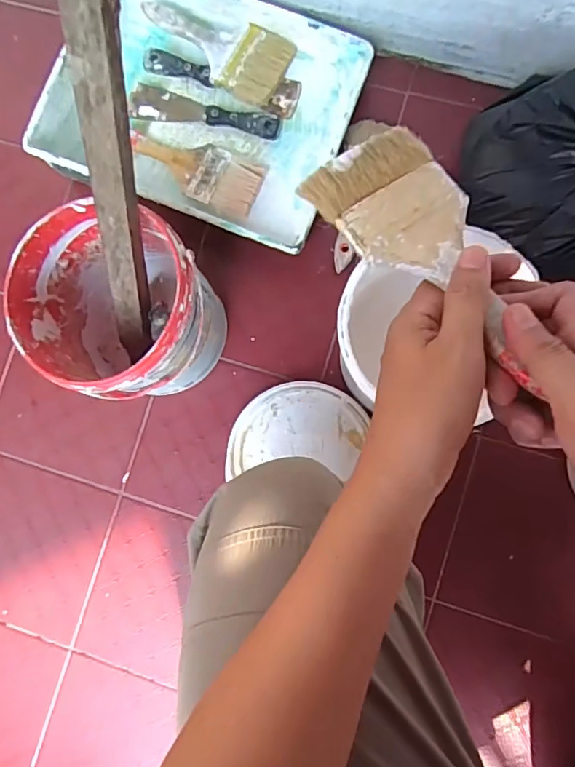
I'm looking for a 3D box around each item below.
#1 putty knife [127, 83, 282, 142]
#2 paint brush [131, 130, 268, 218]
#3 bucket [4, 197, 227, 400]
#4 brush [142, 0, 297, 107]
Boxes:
[{"bbox_3d":[-0.107,-0.351,0.649,0.199,0.016,0.047,12,87,6],"label":"putty knife"},{"bbox_3d":[-0.118,-0.268,0.641,0.181,0.029,0.069,22,88,6],"label":"paint brush"},{"bbox_3d":[-0.173,-0.076,0.560,0.175,0.187,0.170,0,86,5],"label":"bucket"},{"bbox_3d":[-0.096,-0.425,0.647,0.192,0.028,0.097,20,88,6],"label":"brush"}]

